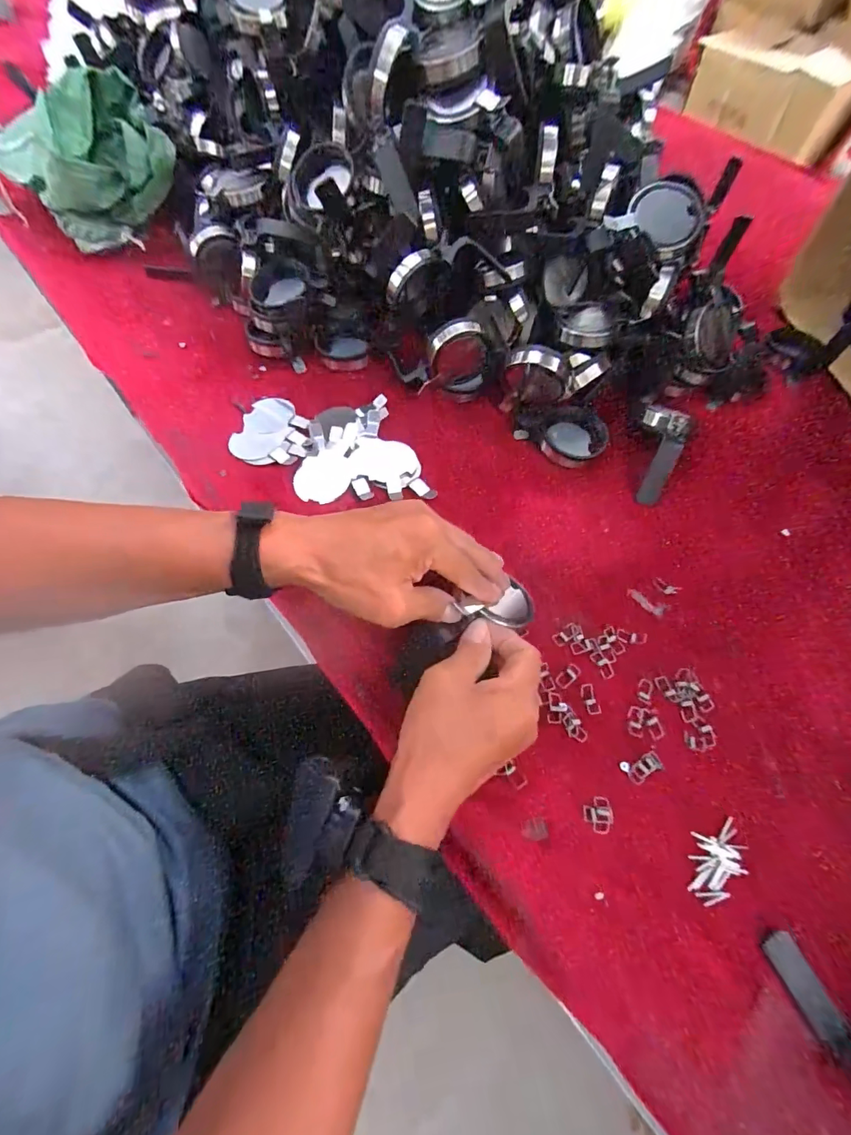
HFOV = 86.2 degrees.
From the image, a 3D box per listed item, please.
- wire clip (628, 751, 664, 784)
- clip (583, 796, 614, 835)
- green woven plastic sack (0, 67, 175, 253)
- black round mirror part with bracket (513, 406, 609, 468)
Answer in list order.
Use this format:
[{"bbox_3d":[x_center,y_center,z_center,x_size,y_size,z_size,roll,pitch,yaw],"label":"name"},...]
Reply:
[{"bbox_3d":[0.166,0.152,0.342,0.026,0.004,0.014,-26,67,-15],"label":"wire clip"},{"bbox_3d":[0.125,0.179,0.327,0.020,0.005,0.023,-7,63,-6],"label":"clip"},{"bbox_3d":[-0.420,-0.495,0.564,0.189,0.119,0.156,-30,68,-17],"label":"green woven plastic sack"},{"bbox_3d":[0.148,-0.139,0.482,0.097,0.023,0.059,-1,63,-3],"label":"black round mirror part with bracket"}]

